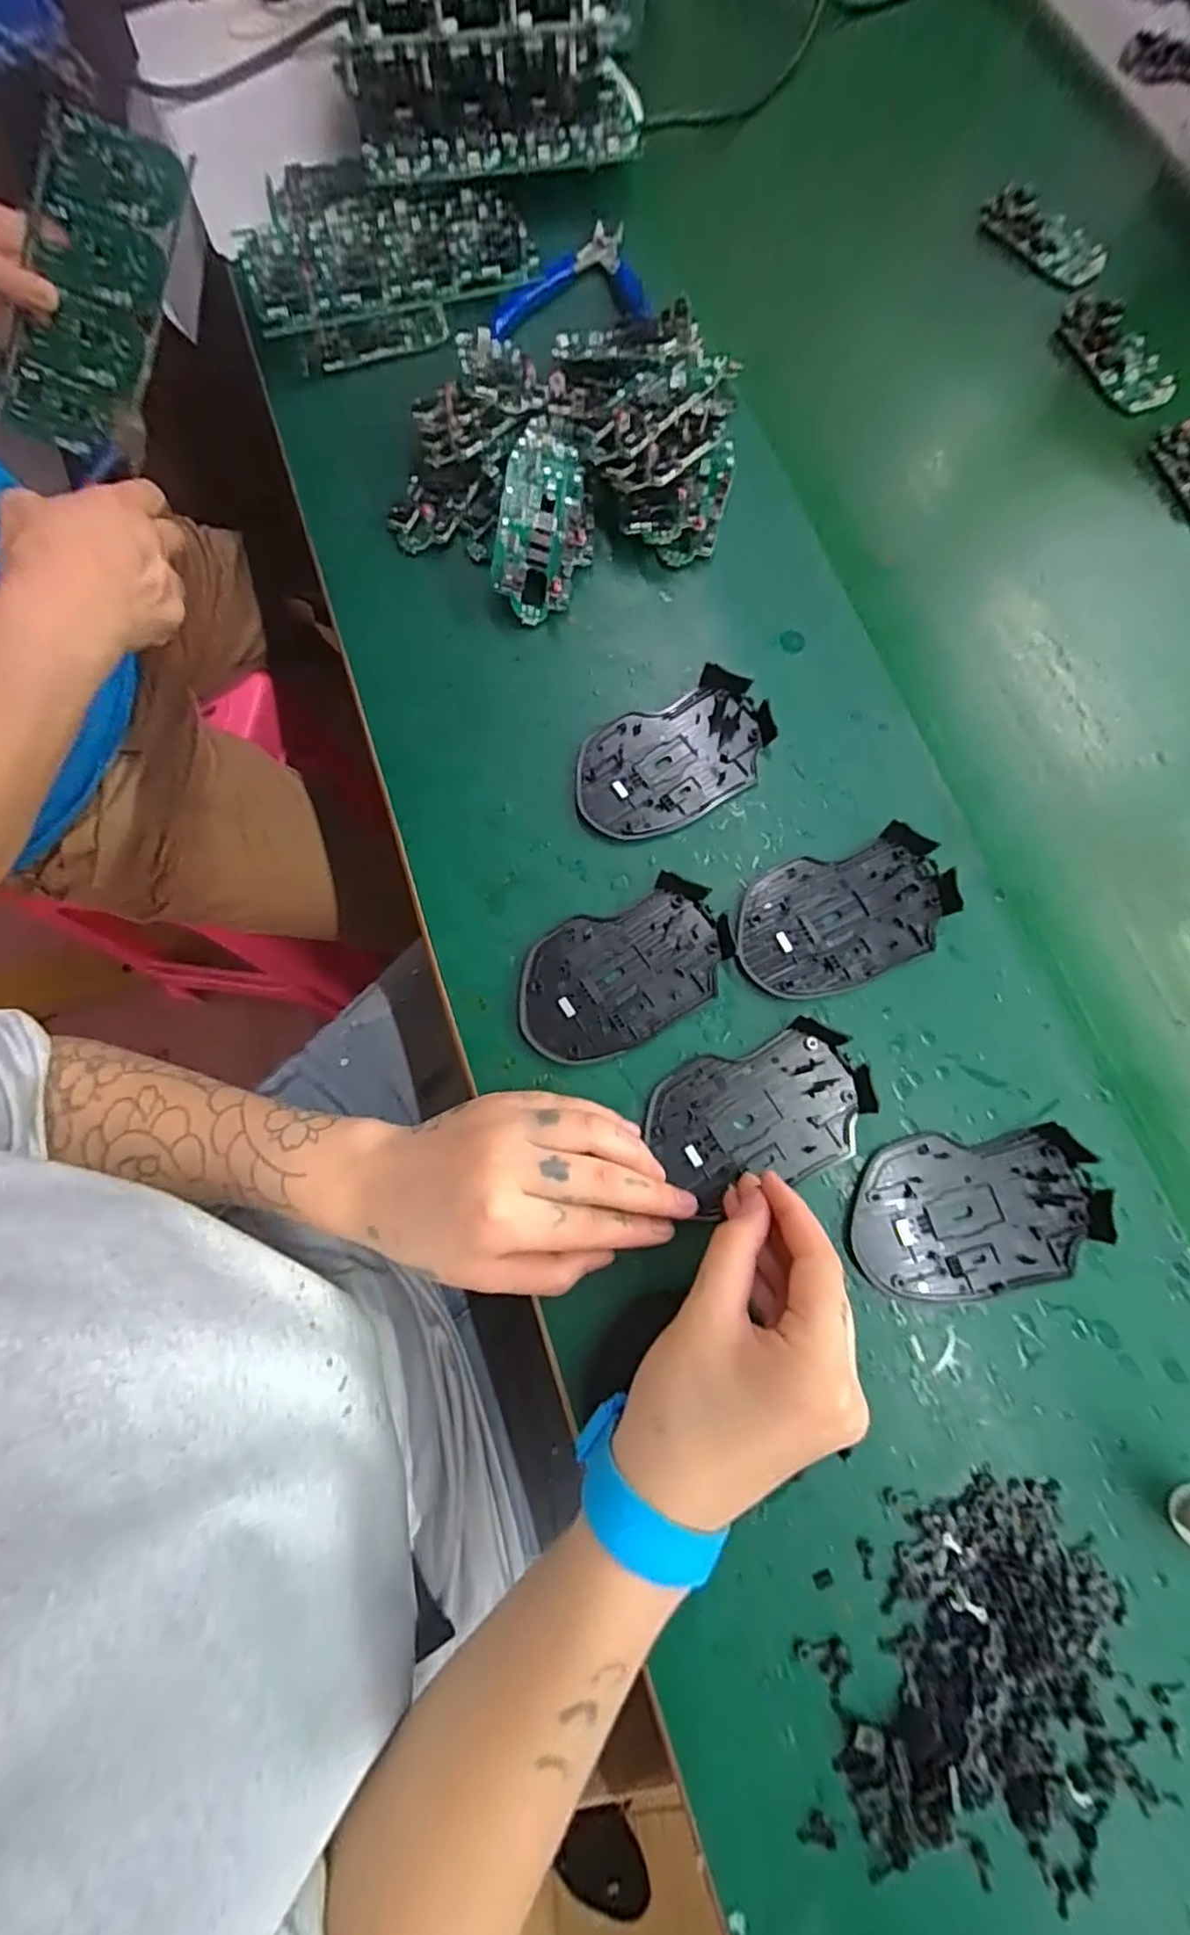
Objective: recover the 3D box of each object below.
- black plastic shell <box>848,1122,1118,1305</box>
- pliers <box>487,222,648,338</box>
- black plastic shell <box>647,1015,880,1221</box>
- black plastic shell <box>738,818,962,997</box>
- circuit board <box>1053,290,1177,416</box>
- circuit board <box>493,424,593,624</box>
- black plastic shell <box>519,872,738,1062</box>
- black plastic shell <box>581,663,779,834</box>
[{"bbox_3d":[0.179,0.116,0.300,0.113,0.011,0.071,-8,76,-2],"label":"black plastic shell"},{"bbox_3d":[-0.025,-0.471,0.441,0.110,0.025,0.082,-15,77,-3],"label":"pliers"},{"bbox_3d":[0.082,0.073,0.314,0.106,0.011,0.068,-20,77,-5],"label":"black plastic shell"},{"bbox_3d":[0.130,-0.028,0.335,0.114,0.013,0.071,-21,77,-5],"label":"black plastic shell"},{"bbox_3d":[0.352,-0.418,0.434,0.039,0.014,0.099,-25,77,-6],"label":"circuit board"},{"bbox_3d":[-0.028,-0.262,0.376,0.054,0.011,0.111,7,94,-17],"label":"circuit board"},{"bbox_3d":[0.015,0.002,0.332,0.114,0.009,0.070,-25,77,-6],"label":"black plastic shell"},{"bbox_3d":[0.044,-0.118,0.359,0.113,0.013,0.071,-27,78,-6],"label":"black plastic shell"}]

